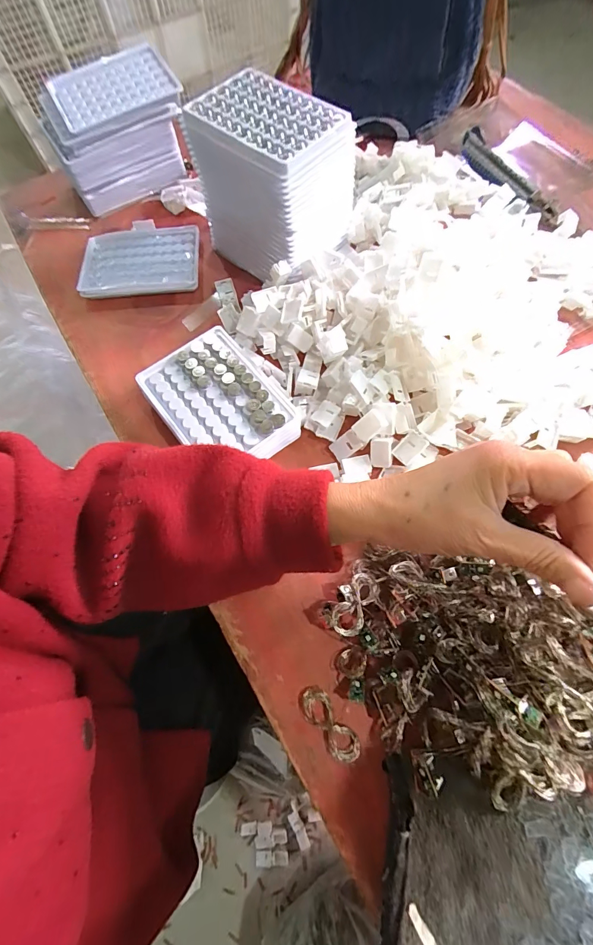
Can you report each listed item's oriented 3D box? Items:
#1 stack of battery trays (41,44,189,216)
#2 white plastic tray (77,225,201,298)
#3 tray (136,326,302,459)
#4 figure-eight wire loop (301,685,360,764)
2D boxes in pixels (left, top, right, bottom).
[{"bbox_3d":[-0.208,-0.393,0.437,0.151,0.091,0.099,-31,71,-10],"label":"stack of battery trays"},{"bbox_3d":[-0.179,-0.243,0.430,0.133,0.013,0.092,-6,69,-1],"label":"white plastic tray"},{"bbox_3d":[-0.069,-0.064,0.336,0.097,0.019,0.131,-36,72,-12],"label":"tray"},{"bbox_3d":[0.023,0.178,0.266,0.021,0.011,0.052,-38,72,-12],"label":"figure-eight wire loop"}]

